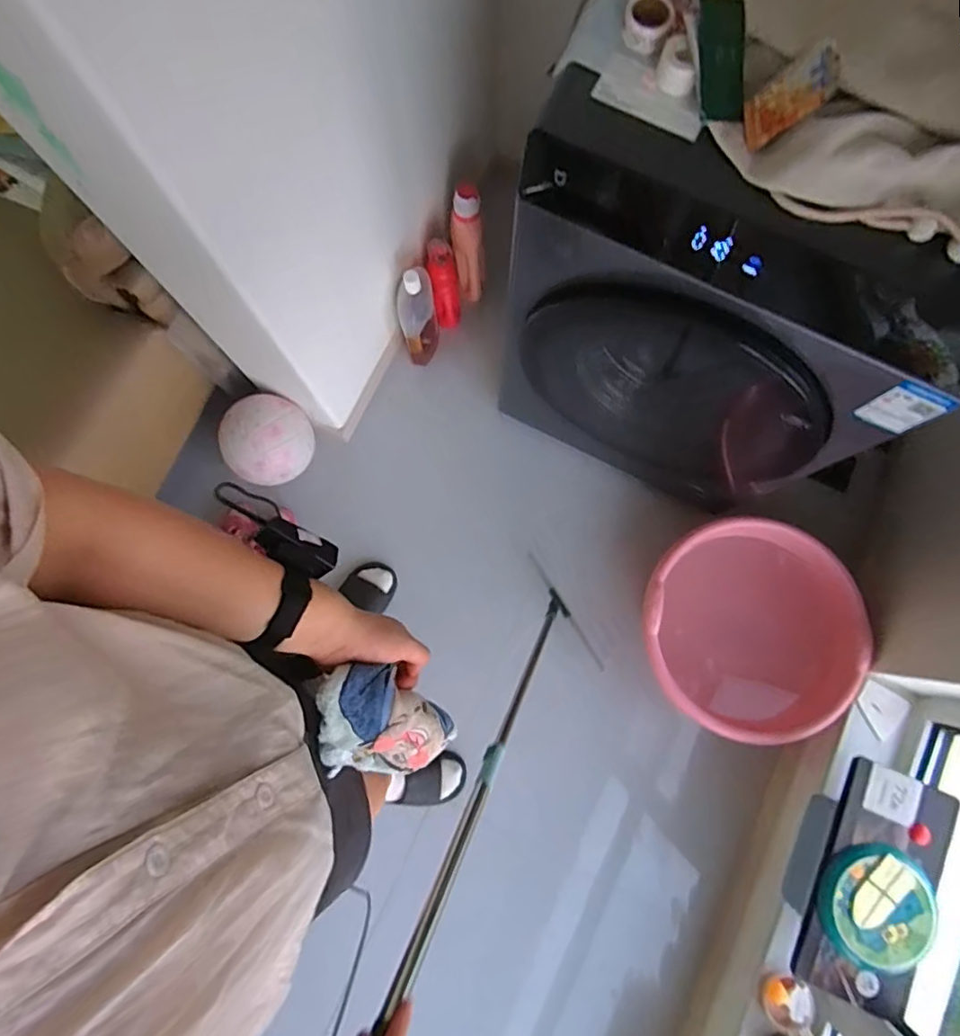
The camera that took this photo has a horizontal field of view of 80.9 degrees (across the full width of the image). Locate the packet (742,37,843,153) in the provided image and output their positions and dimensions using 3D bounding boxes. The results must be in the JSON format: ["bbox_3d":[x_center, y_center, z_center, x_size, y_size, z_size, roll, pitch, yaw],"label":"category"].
[{"bbox_3d":[0.322,-0.436,0.586,0.011,0.092,0.063,3,78,-38],"label":"packet"}]

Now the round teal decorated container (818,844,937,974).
[{"bbox_3d":[0.661,0.641,0.929,0.168,0.040,0.184,0,80,0],"label":"round teal decorated container"}]

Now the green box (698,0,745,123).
[{"bbox_3d":[0.263,-0.496,0.612,0.053,0.009,0.119,-5,100,-1],"label":"green box"}]

